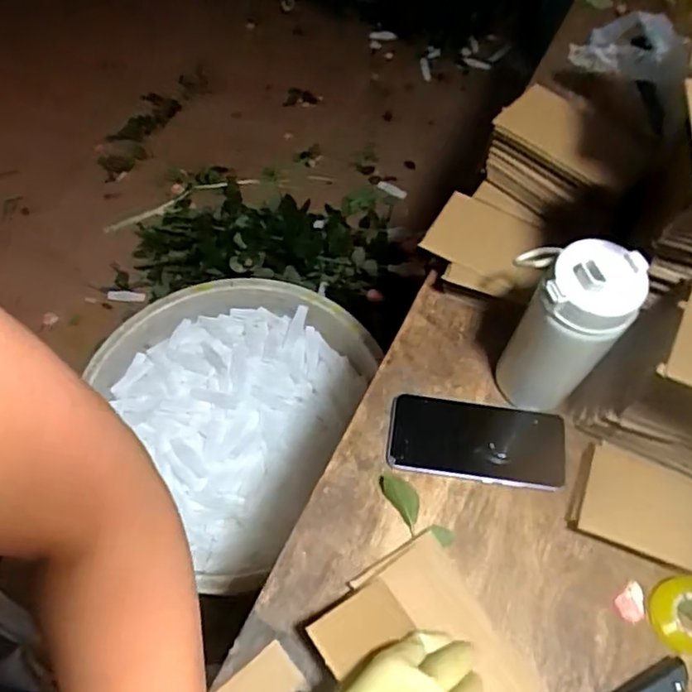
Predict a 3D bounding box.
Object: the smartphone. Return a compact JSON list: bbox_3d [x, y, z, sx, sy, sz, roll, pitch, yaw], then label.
[{"bbox_3d":[0.122,0.086,0.584,0.161,0.011,0.074,7,62,3],"label":"smartphone"}]

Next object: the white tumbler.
[{"bbox_3d":[0.171,-0.016,0.541,0.097,0.185,0.065,34,66,16],"label":"white tumbler"}]

